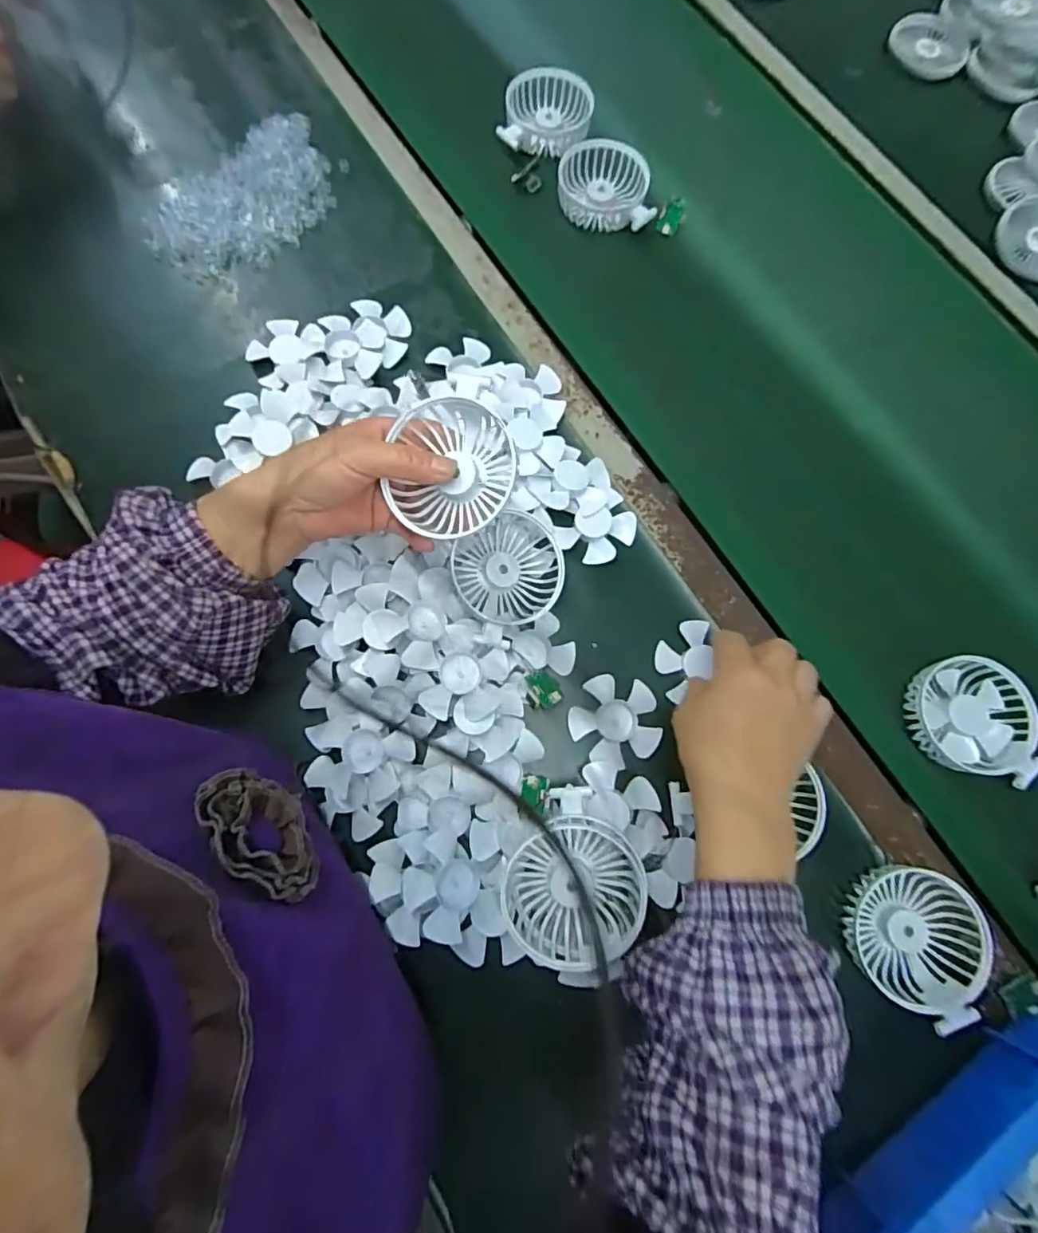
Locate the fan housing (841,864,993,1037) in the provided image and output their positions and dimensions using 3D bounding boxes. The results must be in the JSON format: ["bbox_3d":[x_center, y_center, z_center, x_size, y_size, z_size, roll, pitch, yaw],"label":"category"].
[{"bbox_3d":[0.278,0.225,0.402,0.088,0.025,0.089,26,75,4],"label":"fan housing"}]

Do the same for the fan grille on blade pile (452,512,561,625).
[{"bbox_3d":[-0.009,-0.040,0.444,0.083,0.021,0.086,6,84,-15],"label":"fan grille on blade pile"}]

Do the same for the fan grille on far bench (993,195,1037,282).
[{"bbox_3d":[0.528,-0.384,0.578,0.075,0.005,0.089,0,84,10],"label":"fan grille on far bench"}]

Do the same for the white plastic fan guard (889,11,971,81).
[{"bbox_3d":[0.469,-0.663,0.653,0.079,0.012,0.095,1,75,-3],"label":"white plastic fan guard"}]

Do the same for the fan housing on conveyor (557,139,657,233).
[{"bbox_3d":[0.092,-0.439,0.581,0.101,0.030,0.081,21,75,2],"label":"fan housing on conveyor"}]

